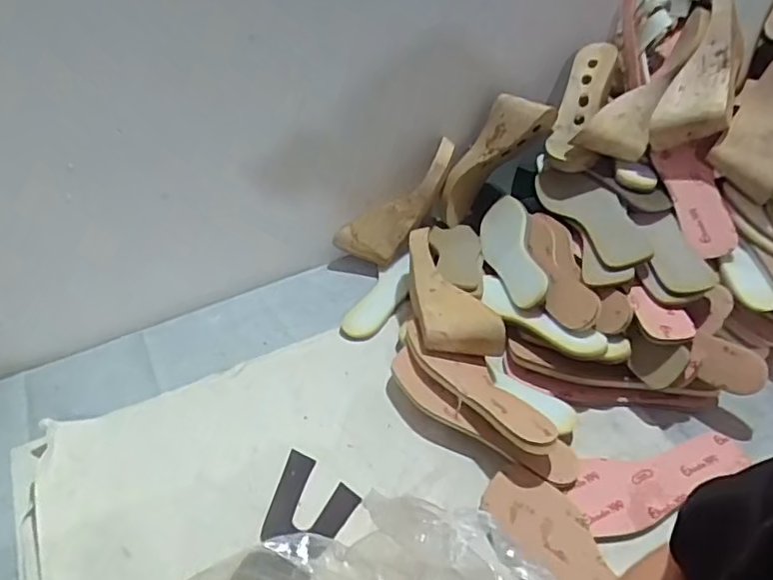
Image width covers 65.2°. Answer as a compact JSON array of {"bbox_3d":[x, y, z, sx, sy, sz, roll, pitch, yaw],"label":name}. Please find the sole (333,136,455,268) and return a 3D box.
[{"bbox_3d":[0.026,-0.127,0.906,0.227,0.090,0.067,-45,41,16],"label":"sole"}]

